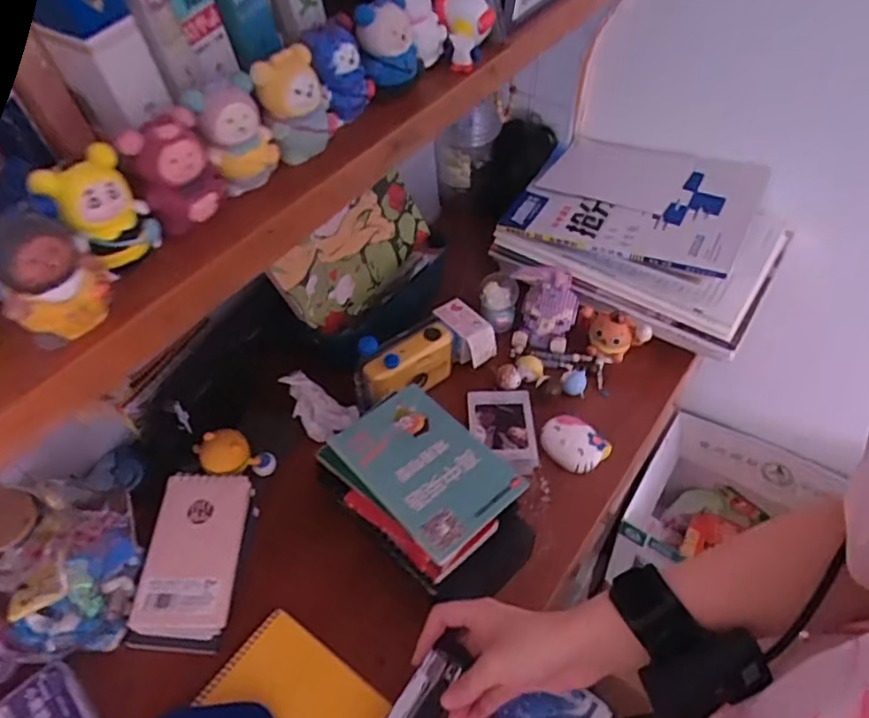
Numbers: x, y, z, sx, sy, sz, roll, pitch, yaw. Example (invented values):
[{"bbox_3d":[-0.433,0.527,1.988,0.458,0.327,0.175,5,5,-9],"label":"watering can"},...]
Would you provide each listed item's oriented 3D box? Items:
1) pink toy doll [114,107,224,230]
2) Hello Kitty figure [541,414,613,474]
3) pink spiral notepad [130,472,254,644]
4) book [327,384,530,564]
[{"bbox_3d":[-0.121,-0.090,0.299,0.039,0.044,0.027,-24,53,-18],"label":"pink toy doll"},{"bbox_3d":[0.137,0.080,0.626,0.056,0.020,0.062,-26,54,-19],"label":"Hello Kitty figure"},{"bbox_3d":[-0.206,0.165,0.549,0.076,0.013,0.136,4,54,-1],"label":"pink spiral notepad"},{"bbox_3d":[-0.009,0.086,0.526,0.096,0.012,0.145,-35,57,-25],"label":"book"}]

